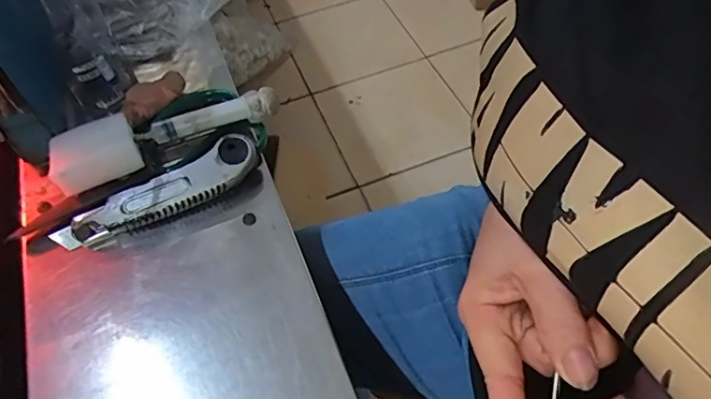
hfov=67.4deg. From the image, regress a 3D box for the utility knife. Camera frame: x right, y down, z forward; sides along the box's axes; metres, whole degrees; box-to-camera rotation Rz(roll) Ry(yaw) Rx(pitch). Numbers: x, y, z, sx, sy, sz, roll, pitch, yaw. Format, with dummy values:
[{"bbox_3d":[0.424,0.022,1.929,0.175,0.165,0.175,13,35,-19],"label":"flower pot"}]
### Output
[{"bbox_3d":[-0.153,-0.003,0.413,0.160,0.029,0.029,-25,56,-13],"label":"utility knife"}]

